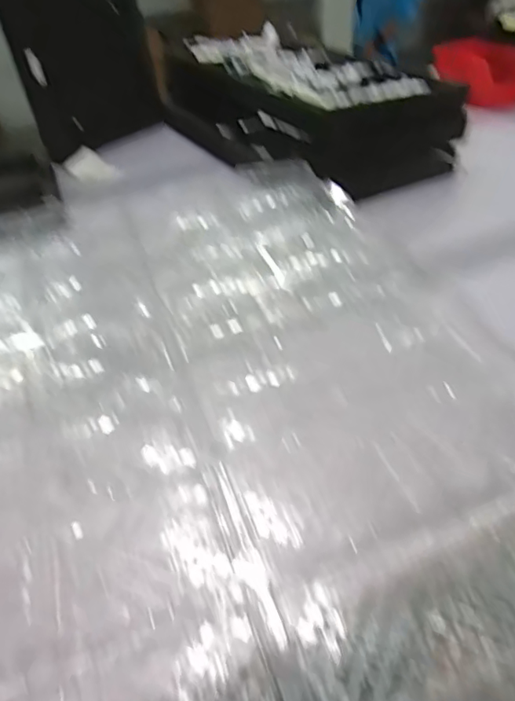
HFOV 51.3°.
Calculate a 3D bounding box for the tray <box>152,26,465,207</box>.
[{"bbox_3d":[0.044,-0.340,0.755,0.235,0.106,0.456,-28,44,-26],"label":"tray"}]

